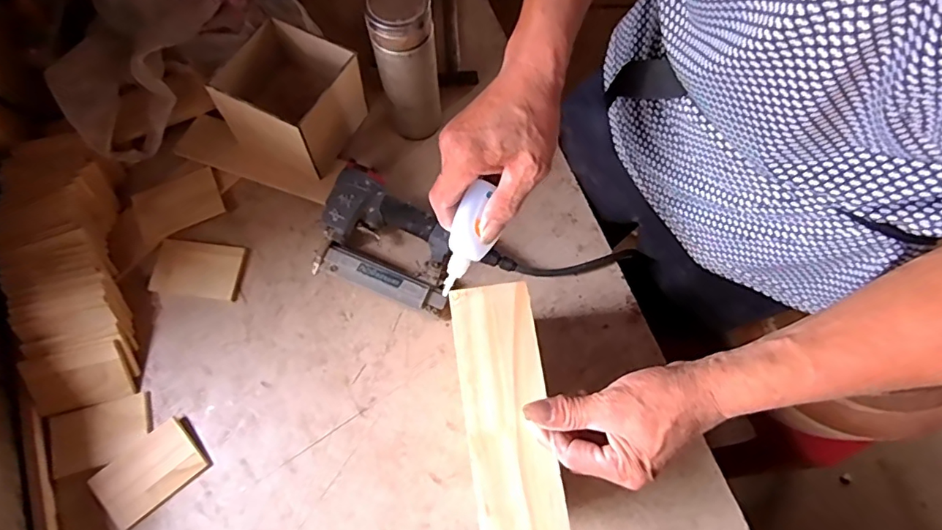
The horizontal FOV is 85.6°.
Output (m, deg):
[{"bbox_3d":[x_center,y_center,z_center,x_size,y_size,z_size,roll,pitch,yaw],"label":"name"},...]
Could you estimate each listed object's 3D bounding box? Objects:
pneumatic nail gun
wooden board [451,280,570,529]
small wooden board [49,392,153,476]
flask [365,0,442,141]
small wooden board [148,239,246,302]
[{"bbox_3d":[-0.100,-0.033,0.640,0.179,0.052,0.145,17,72,5],"label":"pneumatic nail gun"},{"bbox_3d":[0.030,0.123,0.414,0.067,0.014,0.218,-7,72,-3],"label":"wooden board"},{"bbox_3d":[-0.433,0.197,0.591,0.114,0.008,0.069,-16,72,-6],"label":"small wooden board"},{"bbox_3d":[-0.075,-0.229,0.609,0.067,0.209,0.072,-14,72,-5],"label":"flask"},{"bbox_3d":[-0.348,0.005,0.649,0.111,0.013,0.068,6,71,2],"label":"small wooden board"}]

